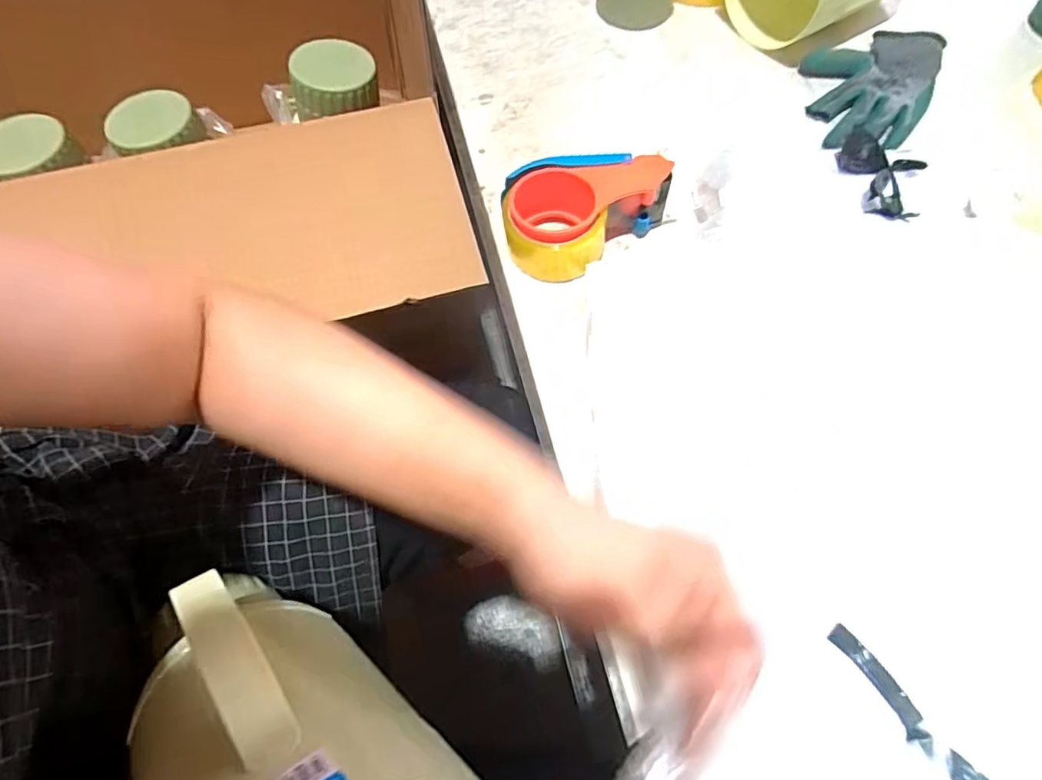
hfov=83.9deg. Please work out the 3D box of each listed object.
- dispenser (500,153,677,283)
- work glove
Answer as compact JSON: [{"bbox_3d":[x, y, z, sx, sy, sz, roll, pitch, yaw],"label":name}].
[{"bbox_3d":[0.063,-0.163,0.537,0.156,0.062,0.093,-9,63,-5],"label":"dispenser"},{"bbox_3d":[0.382,-0.335,0.647,0.135,0.025,0.236,24,65,12],"label":"work glove"}]

